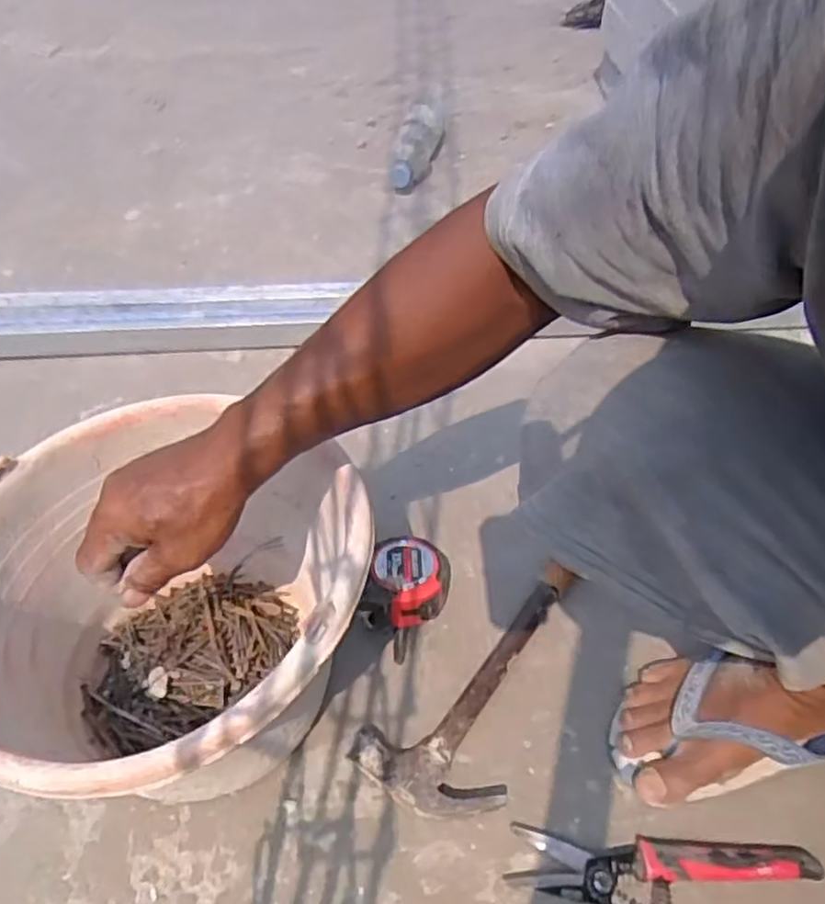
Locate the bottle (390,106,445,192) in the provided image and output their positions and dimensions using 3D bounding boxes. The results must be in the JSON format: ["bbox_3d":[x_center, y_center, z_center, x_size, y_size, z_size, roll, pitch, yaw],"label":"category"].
[{"bbox_3d":[0.014,-0.510,1.215,0.058,0.071,0.215,8,48,9],"label":"bottle"}]

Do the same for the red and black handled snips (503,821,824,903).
[{"bbox_3d":[0.169,0.300,0.497,0.199,0.012,0.116,15,49,14],"label":"red and black handled snips"}]

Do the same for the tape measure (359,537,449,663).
[{"bbox_3d":[-0.003,0.126,0.640,0.067,0.055,0.095,8,48,8],"label":"tape measure"}]

